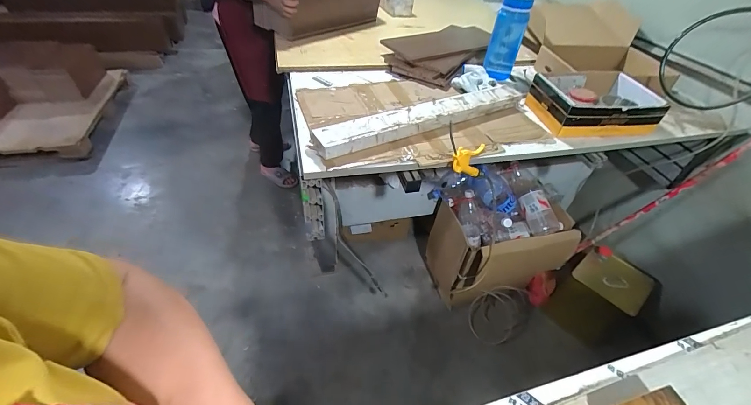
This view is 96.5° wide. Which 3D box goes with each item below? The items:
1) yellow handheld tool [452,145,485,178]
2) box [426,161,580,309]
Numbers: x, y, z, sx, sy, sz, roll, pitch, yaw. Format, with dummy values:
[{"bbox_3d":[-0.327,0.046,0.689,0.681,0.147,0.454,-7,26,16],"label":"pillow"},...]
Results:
[{"bbox_3d":[0.237,-0.108,0.831,0.025,0.082,0.142,40,21,31],"label":"yellow handheld tool"},{"bbox_3d":[0.481,0.145,1.366,0.449,0.551,0.354,-8,46,-13],"label":"box"}]

